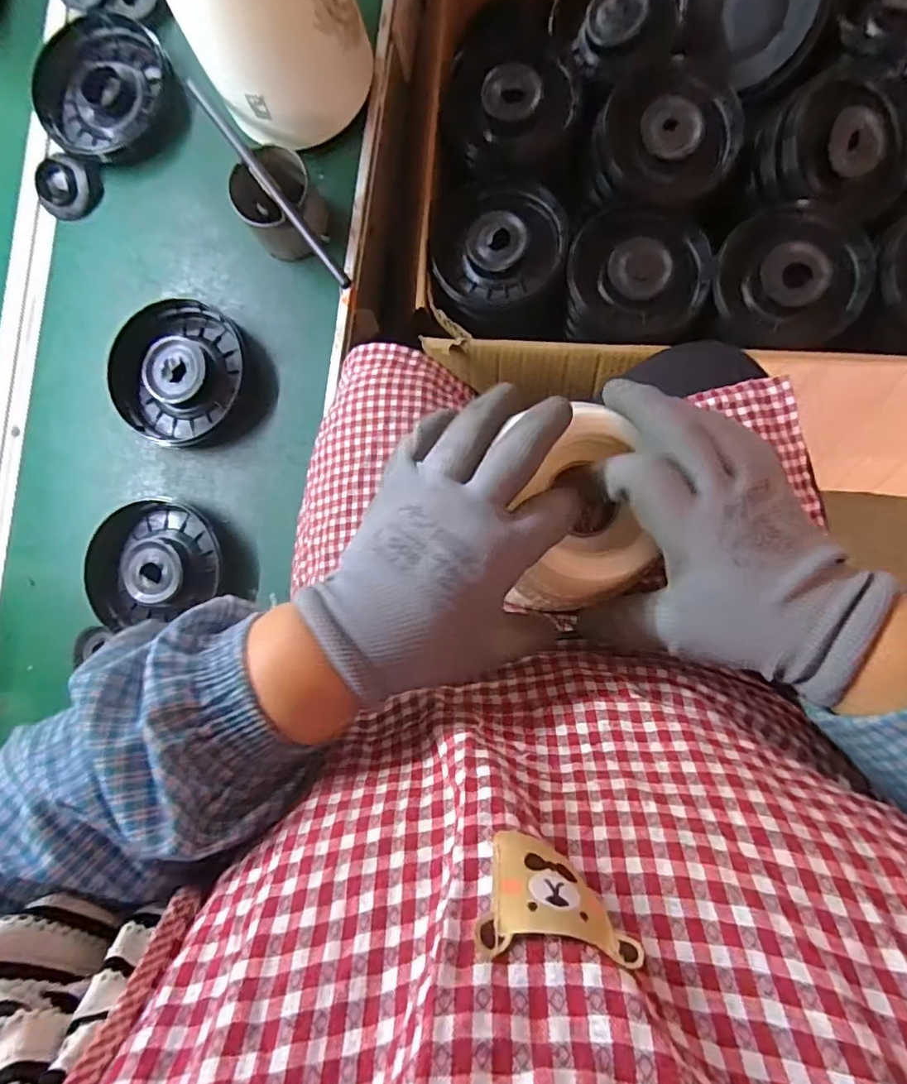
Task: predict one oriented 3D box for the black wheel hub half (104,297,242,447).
[{"bbox_3d":[-0.262,-0.162,0.501,0.119,0.027,0.135,23,91,9],"label":"black wheel hub half"}]

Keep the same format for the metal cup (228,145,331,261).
[{"bbox_3d":[-0.165,-0.306,0.485,0.078,0.062,0.076,0,87,9],"label":"metal cup"}]

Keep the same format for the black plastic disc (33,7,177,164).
[{"bbox_3d":[-0.341,-0.443,0.517,0.131,0.039,0.131,0,87,9],"label":"black plastic disc"}]

